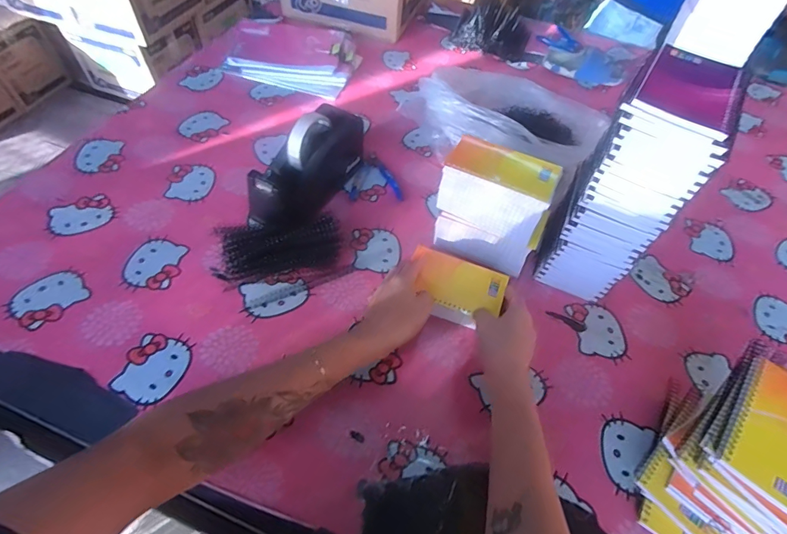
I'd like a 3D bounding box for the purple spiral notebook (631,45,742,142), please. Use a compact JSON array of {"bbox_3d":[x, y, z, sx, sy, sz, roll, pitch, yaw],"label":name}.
[{"bbox_3d":[0.280,-0.169,0.396,0.078,0.007,0.129,30,57,15],"label":"purple spiral notebook"}]

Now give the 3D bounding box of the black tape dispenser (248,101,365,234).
[{"bbox_3d":[-0.126,-0.133,0.610,0.076,0.113,0.223,23,56,11],"label":"black tape dispenser"}]

